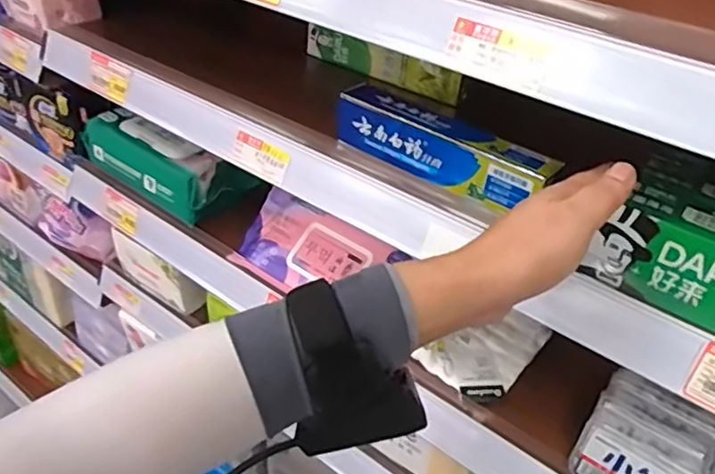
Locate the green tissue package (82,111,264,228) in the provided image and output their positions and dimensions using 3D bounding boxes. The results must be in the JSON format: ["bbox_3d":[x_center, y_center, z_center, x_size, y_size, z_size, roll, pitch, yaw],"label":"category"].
[{"bbox_3d":[-0.231,-0.096,0.731,0.204,0.060,0.092,28,43,27],"label":"green tissue package"}]

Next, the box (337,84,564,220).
[{"bbox_3d":[0.063,-0.068,0.467,0.174,0.044,0.036,28,43,28],"label":"box"}]

